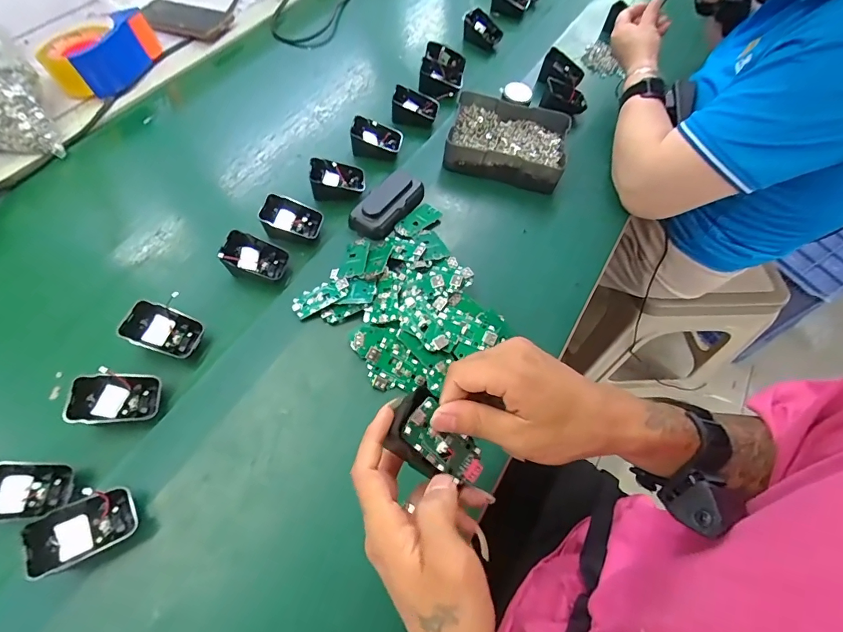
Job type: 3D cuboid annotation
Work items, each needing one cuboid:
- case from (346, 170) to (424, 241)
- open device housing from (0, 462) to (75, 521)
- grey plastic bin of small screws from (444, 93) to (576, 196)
[{"bbox_3d":[-0.040,-0.143,0.534,0.049,0.027,0.102,34,65,14],"label":"case"},{"bbox_3d":[-0.331,0.144,0.352,0.067,0.013,0.043,13,58,-30],"label":"open device housing"},{"bbox_3d":[0.120,-0.242,0.596,0.159,0.045,0.127,14,61,3],"label":"grey plastic bin of small screws"}]

